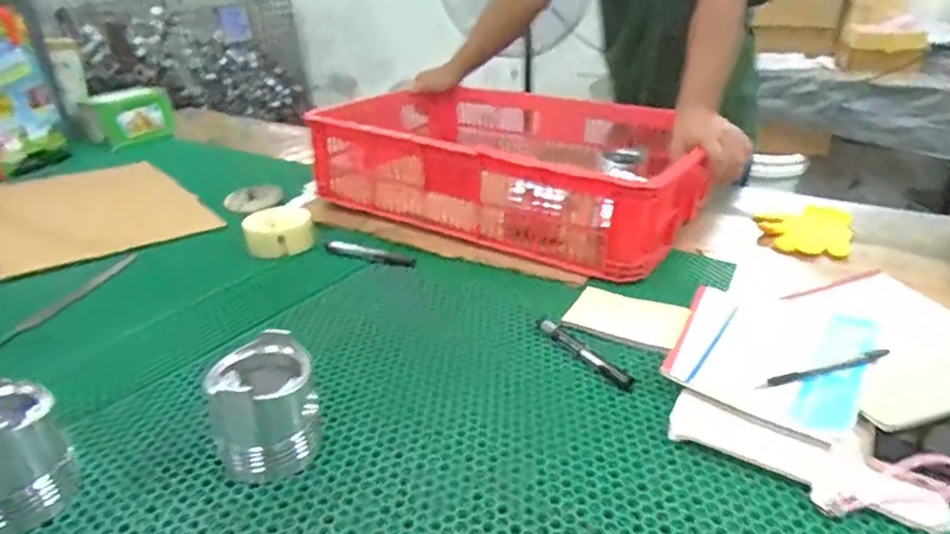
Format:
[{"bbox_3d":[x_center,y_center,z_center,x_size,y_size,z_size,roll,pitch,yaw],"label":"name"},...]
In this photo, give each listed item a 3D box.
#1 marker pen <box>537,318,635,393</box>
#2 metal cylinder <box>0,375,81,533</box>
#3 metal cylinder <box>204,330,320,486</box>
[{"bbox_3d":[0.119,0.091,0.661,0.022,0.010,0.140,-17,31,-30],"label":"marker pen"},{"bbox_3d":[-0.356,0.140,0.455,0.076,0.091,0.085,-20,33,-35],"label":"metal cylinder"},{"bbox_3d":[-0.178,0.122,0.513,0.085,0.092,0.083,-12,29,-23],"label":"metal cylinder"}]

